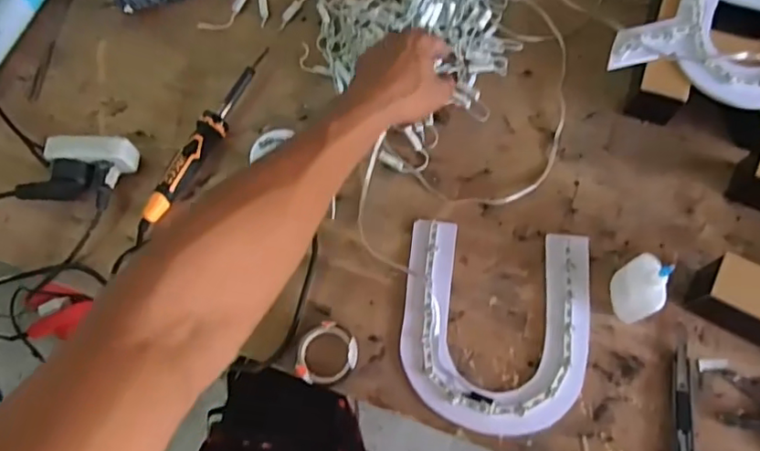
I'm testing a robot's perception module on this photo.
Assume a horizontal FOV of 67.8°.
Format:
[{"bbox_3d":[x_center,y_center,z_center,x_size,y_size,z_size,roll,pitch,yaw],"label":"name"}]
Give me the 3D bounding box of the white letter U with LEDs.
[{"bbox_3d":[0.104,0.089,0.510,0.164,0.010,0.181,6,69,4],"label":"white letter U with LEDs"}]

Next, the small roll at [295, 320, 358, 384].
[{"bbox_3d":[-0.047,0.115,0.500,0.056,0.021,0.049,-39,73,-12],"label":"small roll"}]

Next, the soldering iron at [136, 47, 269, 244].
[{"bbox_3d":[-0.175,-0.085,0.570,0.023,0.028,0.229,26,72,11],"label":"soldering iron"}]

